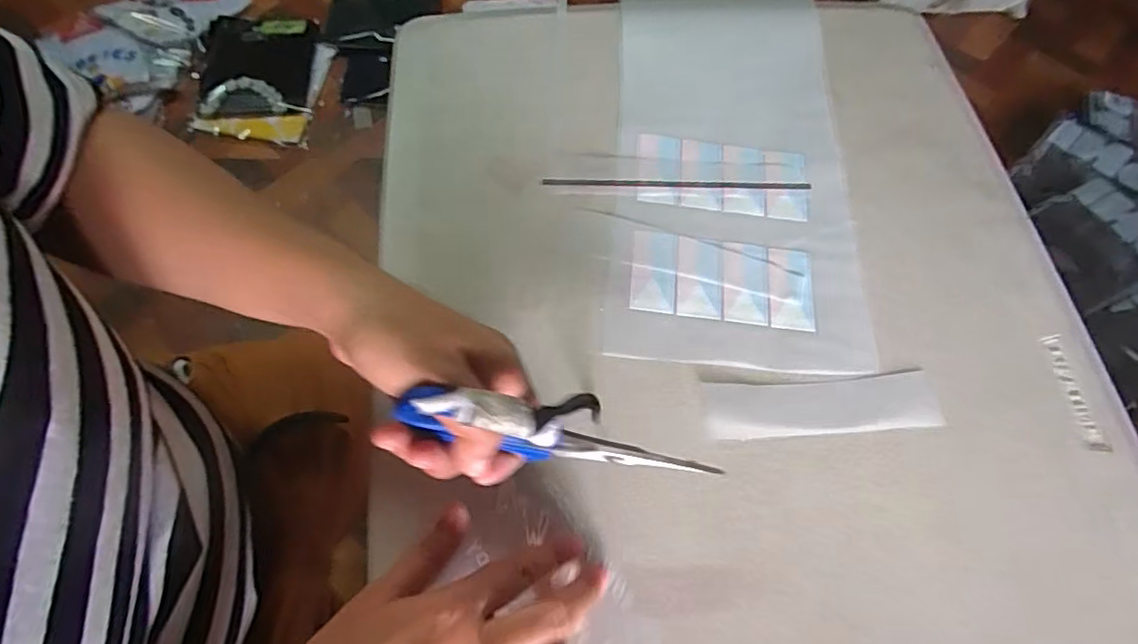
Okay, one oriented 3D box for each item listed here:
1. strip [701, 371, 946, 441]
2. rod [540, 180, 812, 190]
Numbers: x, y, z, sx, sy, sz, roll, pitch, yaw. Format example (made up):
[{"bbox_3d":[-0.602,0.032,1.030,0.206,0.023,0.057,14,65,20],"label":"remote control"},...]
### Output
[{"bbox_3d":[0.160,0.053,0.380,0.148,0.004,0.036,-3,67,-3],"label":"strip"},{"bbox_3d":[0.081,-0.103,0.448,0.199,0.004,0.007,0,67,-2],"label":"rod"}]

